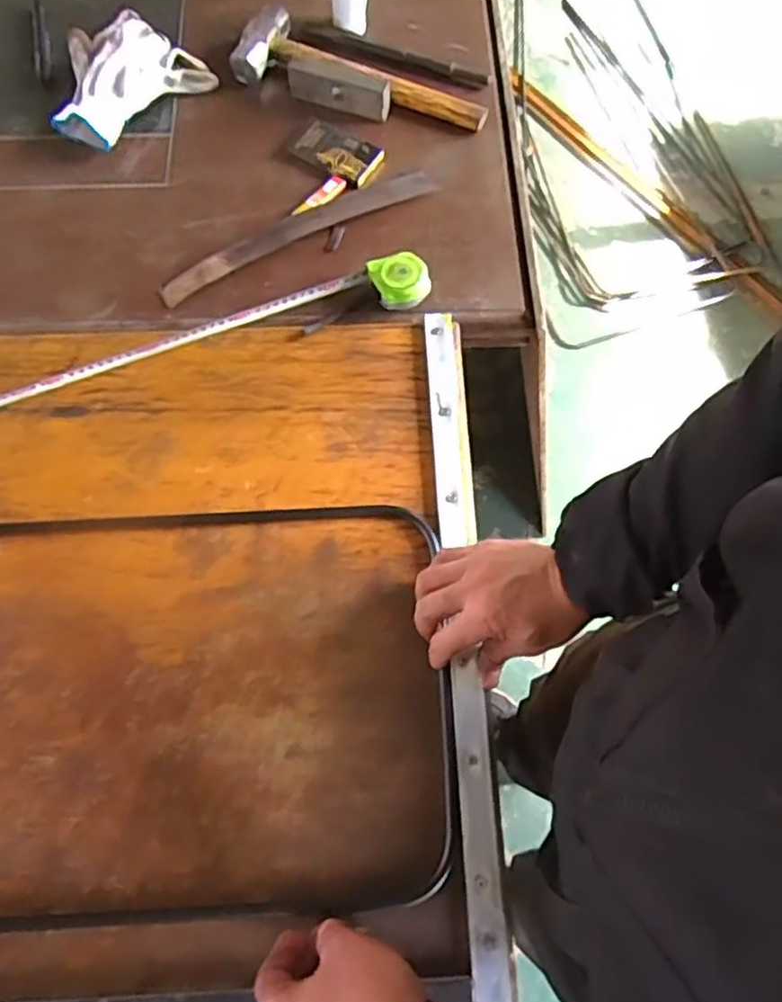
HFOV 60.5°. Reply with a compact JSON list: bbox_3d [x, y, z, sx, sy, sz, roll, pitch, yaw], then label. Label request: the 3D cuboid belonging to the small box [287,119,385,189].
[{"bbox_3d":[-0.064,-0.411,0.787,0.108,0.015,0.057,30,72,10],"label":"small box"}]

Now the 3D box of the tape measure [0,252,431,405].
[{"bbox_3d":[-0.202,-0.179,0.690,0.498,0.044,0.062,-14,71,-6],"label":"tape measure"}]

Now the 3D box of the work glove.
[{"bbox_3d":[-0.331,-0.505,0.807,0.143,0.047,0.188,42,74,13],"label":"work glove"}]

